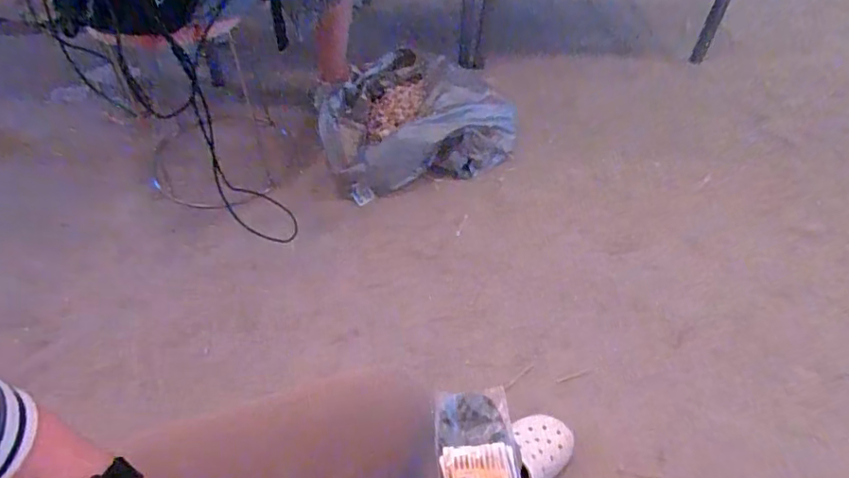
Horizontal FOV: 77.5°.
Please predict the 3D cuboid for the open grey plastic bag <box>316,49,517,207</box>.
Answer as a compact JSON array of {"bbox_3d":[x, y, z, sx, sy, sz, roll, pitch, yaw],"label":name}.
[{"bbox_3d":[-0.039,-0.349,1.463,0.504,0.153,0.458,-14,51,-14],"label":"open grey plastic bag"}]

